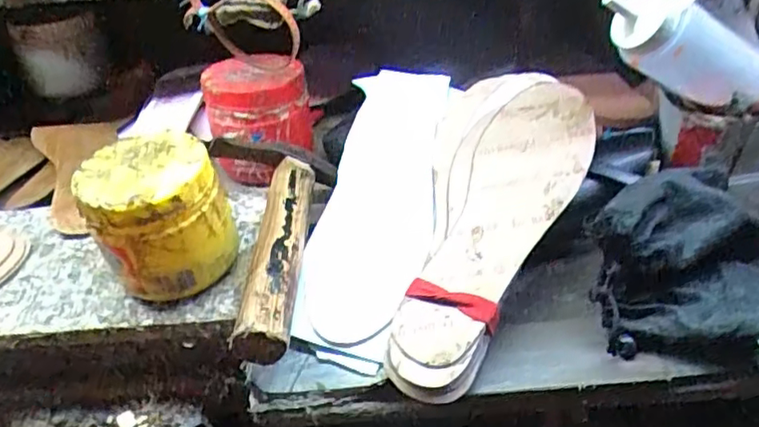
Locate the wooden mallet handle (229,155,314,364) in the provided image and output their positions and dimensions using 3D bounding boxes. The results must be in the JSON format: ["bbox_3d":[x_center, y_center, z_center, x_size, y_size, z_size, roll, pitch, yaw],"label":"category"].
[{"bbox_3d":[-0.072,0.025,0.463,0.035,0.039,0.200,-4,39,4],"label":"wooden mallet handle"}]

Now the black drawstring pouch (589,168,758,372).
[{"bbox_3d":[0.208,0.033,0.408,0.136,0.079,0.100,9,41,20],"label":"black drawstring pouch"}]

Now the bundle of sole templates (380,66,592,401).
[{"bbox_3d":[0.074,0.001,0.446,0.107,0.024,0.262,13,61,23],"label":"bundle of sole templates"}]

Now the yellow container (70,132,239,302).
[{"bbox_3d":[-0.161,0.003,0.459,0.093,0.091,0.087,-22,41,-18],"label":"yellow container"}]

